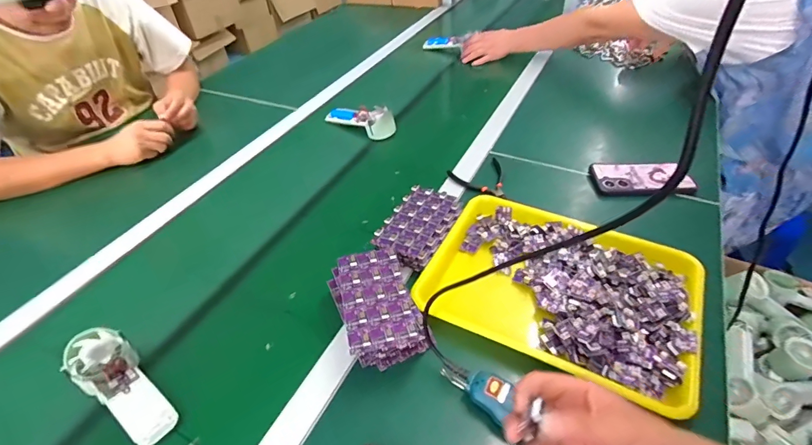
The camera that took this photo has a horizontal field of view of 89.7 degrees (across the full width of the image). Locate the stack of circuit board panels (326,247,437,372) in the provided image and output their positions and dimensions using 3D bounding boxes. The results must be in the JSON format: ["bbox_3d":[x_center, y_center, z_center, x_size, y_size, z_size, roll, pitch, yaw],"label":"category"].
[{"bbox_3d":[-0.035,0.108,0.519,0.099,0.068,0.148,-18,45,-14],"label":"stack of circuit board panels"}]

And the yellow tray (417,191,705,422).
[{"bbox_3d":[0.200,0.083,0.557,0.339,0.050,0.250,19,48,22],"label":"yellow tray"}]

